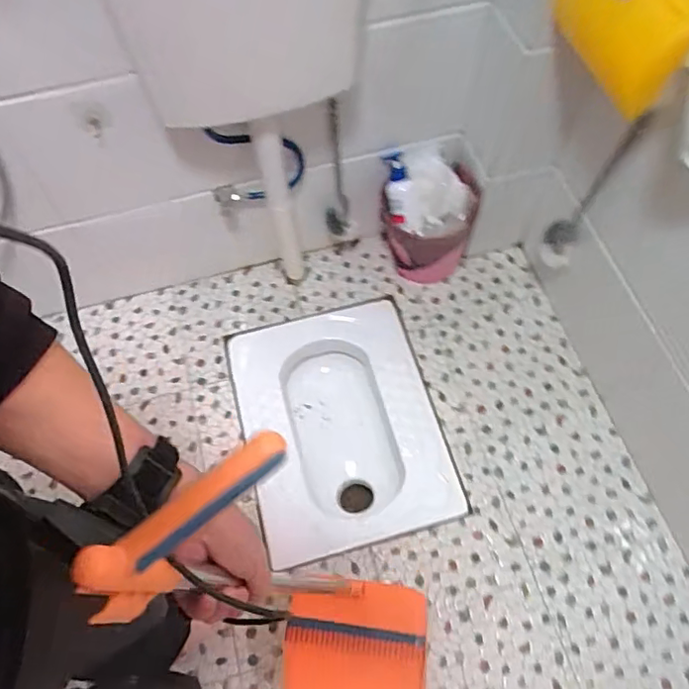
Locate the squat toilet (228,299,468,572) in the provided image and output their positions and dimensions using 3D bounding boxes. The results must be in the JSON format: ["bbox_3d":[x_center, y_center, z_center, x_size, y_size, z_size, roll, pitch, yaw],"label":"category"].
[{"bbox_3d":[-0.009,0.218,1.387,0.431,0.210,0.563,-15,64,-7],"label":"squat toilet"}]

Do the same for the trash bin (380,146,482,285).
[{"bbox_3d":[0.194,-0.281,1.334,0.213,0.296,0.180,-1,63,1],"label":"trash bin"}]

